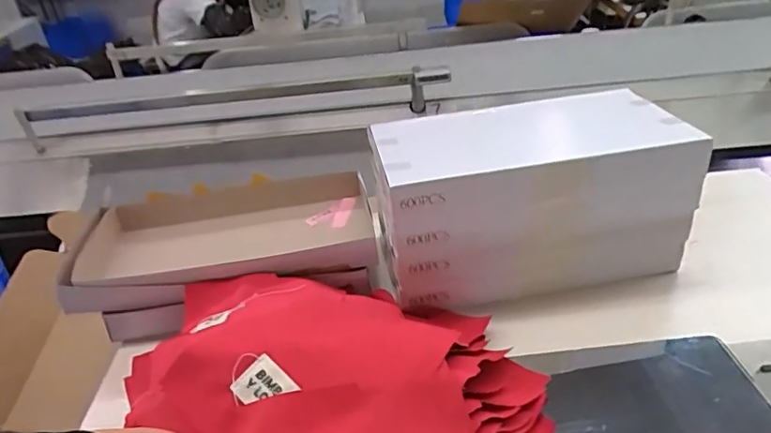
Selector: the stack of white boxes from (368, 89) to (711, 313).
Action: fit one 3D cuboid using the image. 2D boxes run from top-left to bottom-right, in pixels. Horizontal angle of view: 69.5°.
[{"bbox_3d":[0.151,-0.018,0.610,0.311,0.168,0.154,-10,33,-3],"label":"stack of white boxes"}]

